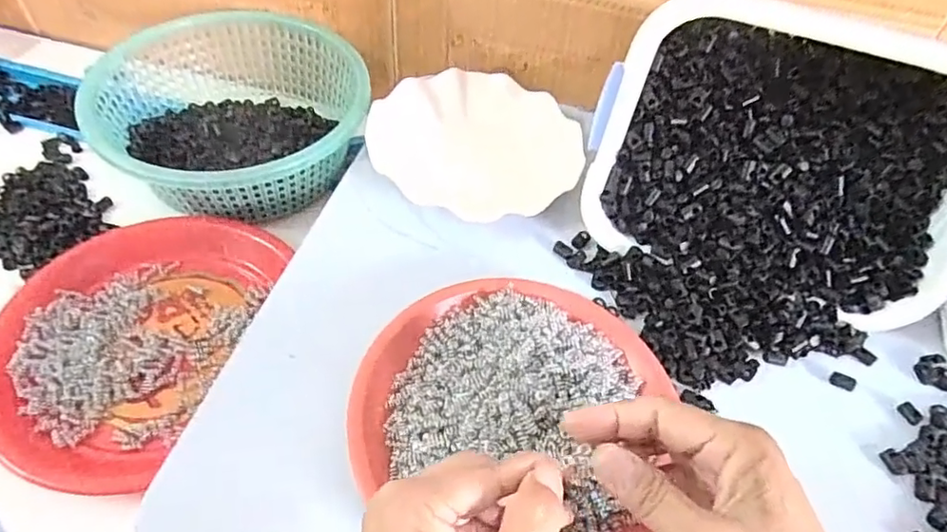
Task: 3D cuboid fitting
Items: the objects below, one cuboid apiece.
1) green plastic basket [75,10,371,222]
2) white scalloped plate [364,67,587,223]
[{"bbox_3d":[-0.221,-0.142,0.558,0.230,0.089,0.206,-7,52,-10],"label":"green plastic basket"},{"bbox_3d":[0.007,-0.112,0.536,0.184,0.039,0.170,26,54,15],"label":"white scalloped plate"}]

